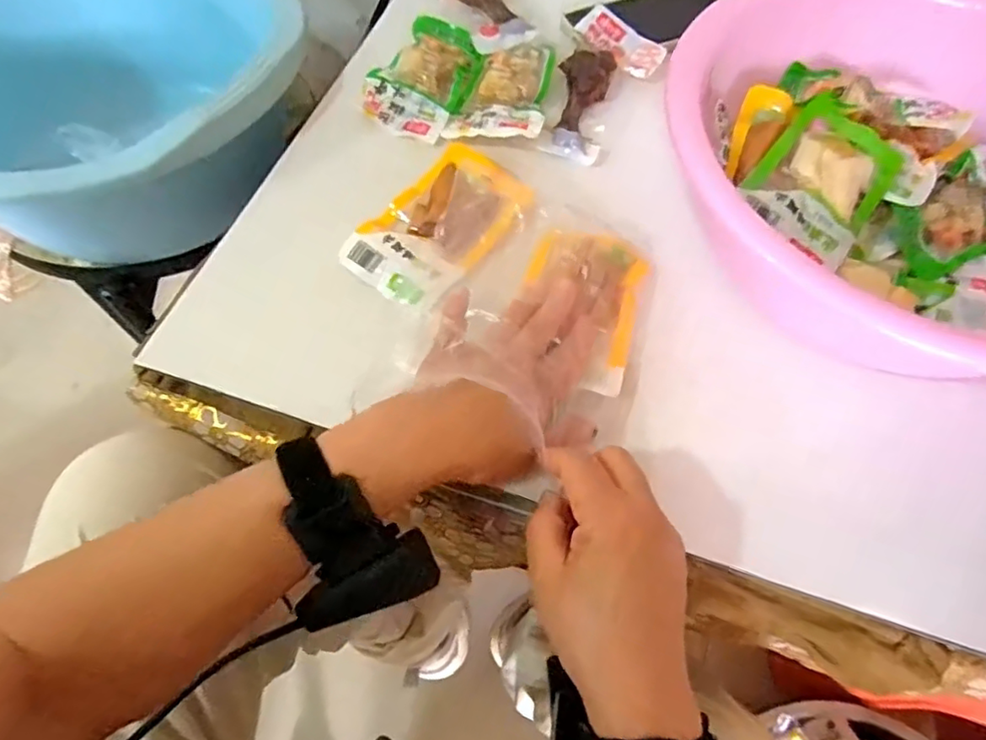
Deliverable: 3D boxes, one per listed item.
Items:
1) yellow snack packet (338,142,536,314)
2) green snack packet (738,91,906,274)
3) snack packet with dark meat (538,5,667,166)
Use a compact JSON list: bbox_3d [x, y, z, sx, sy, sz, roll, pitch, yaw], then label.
[{"bbox_3d":[-0.041,-0.106,0.427,0.087,0.015,0.130,36,66,16],"label":"yellow snack packet"},{"bbox_3d":[0.228,-0.133,0.406,0.079,0.016,0.129,36,66,16],"label":"green snack packet"},{"bbox_3d":[0.087,-0.244,0.511,0.077,0.020,0.168,24,64,11],"label":"snack packet with dark meat"}]

